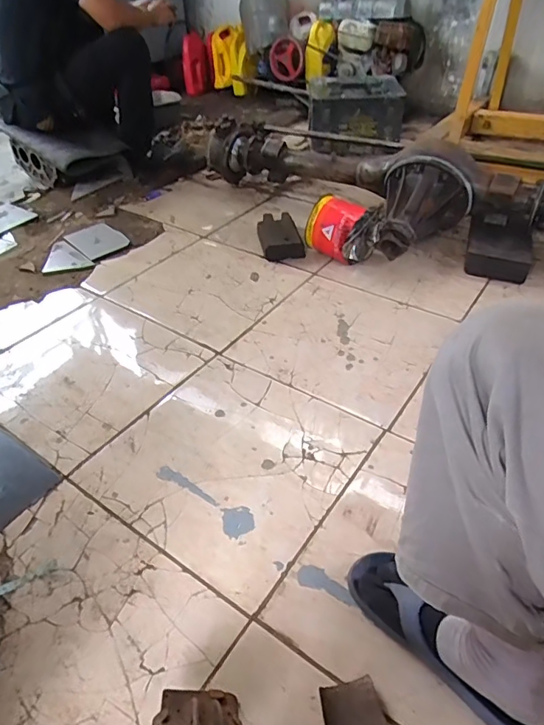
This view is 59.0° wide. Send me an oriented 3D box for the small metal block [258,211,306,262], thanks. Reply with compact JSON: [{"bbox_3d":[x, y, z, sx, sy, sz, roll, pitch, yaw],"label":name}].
[{"bbox_3d":[0.022,-0.382,1.450,0.120,0.053,0.220,-6,42,-6],"label":"small metal block"}]

